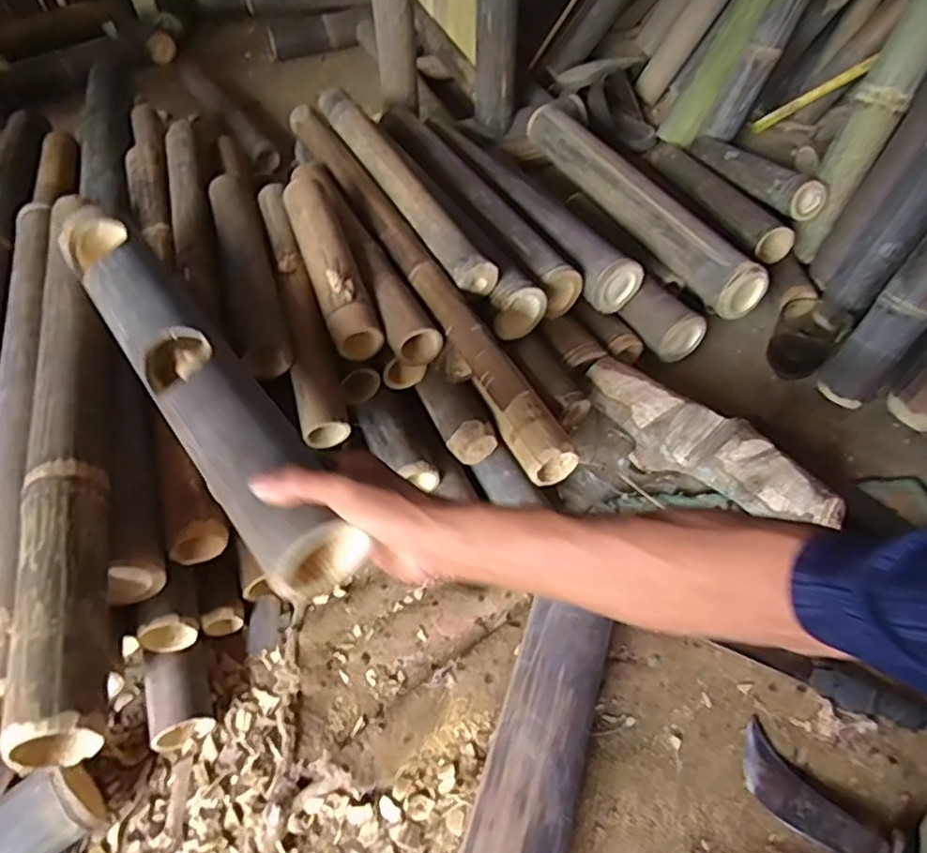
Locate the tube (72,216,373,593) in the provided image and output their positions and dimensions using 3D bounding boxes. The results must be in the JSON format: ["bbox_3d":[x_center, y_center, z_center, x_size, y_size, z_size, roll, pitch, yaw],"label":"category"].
[{"bbox_3d":[-0.247,-0.057,0.587,0.075,0.067,0.484,-31,58,-22],"label":"tube"}]

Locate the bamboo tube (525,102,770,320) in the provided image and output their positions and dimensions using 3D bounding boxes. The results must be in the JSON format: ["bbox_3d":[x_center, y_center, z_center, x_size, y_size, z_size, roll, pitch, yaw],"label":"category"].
[{"bbox_3d":[0.249,-0.352,1.014,0.067,0.063,0.521,-25,54,-18],"label":"bamboo tube"}]

